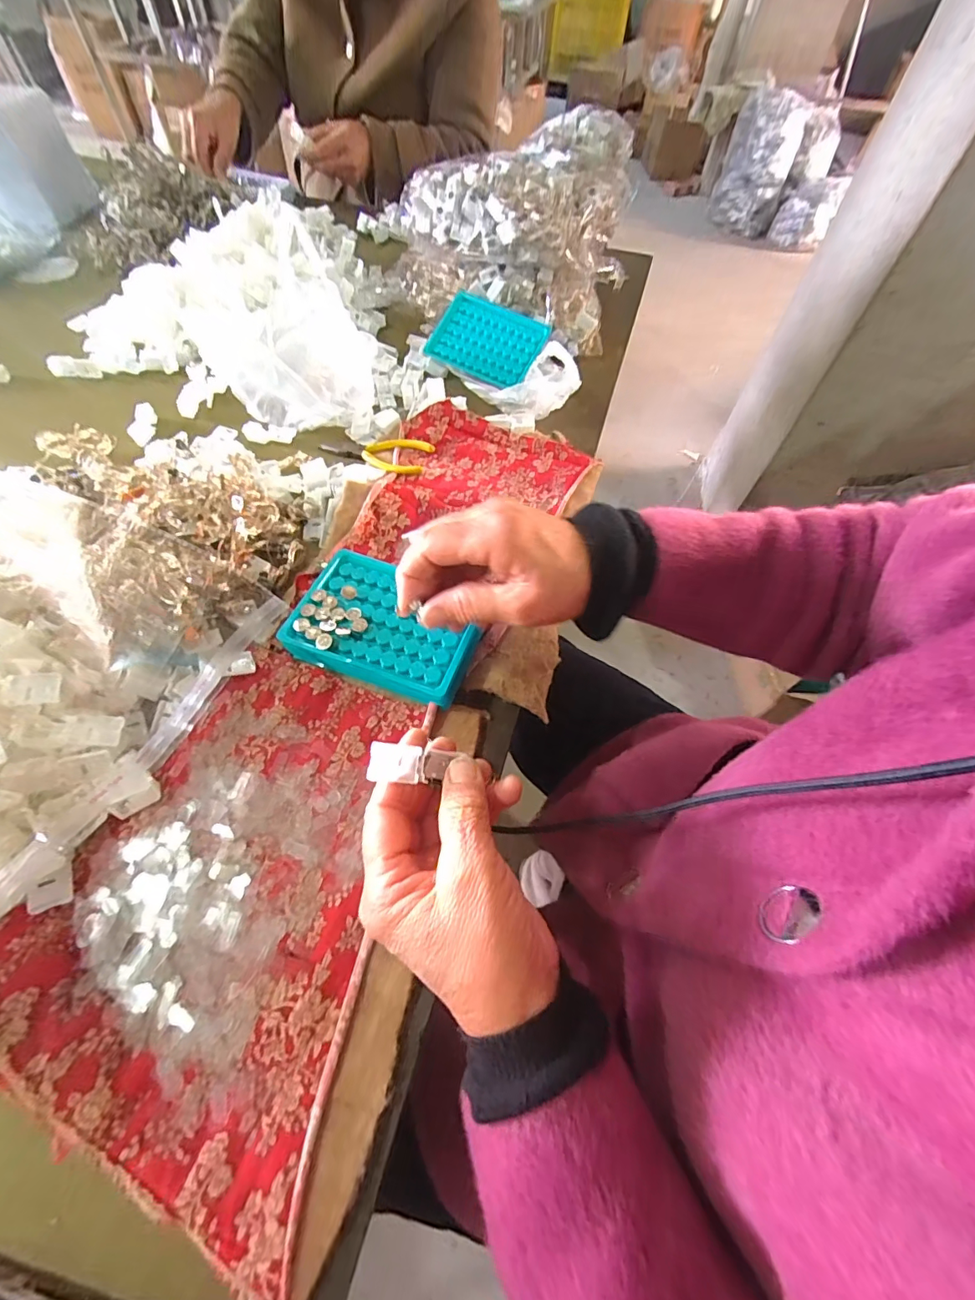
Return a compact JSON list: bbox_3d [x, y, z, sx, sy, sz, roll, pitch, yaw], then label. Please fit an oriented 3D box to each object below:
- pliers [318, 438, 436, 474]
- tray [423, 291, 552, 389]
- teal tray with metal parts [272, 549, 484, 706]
[{"bbox_3d":[-0.120,-0.211,0.504,0.117,0.012,0.053,13,59,5],"label":"pliers"},{"bbox_3d":[-0.001,-0.377,0.574,0.128,0.011,0.095,29,86,10],"label":"tray"},{"bbox_3d":[-0.075,-0.017,0.366,0.137,0.032,0.094,19,59,8],"label":"teal tray with metal parts"}]

